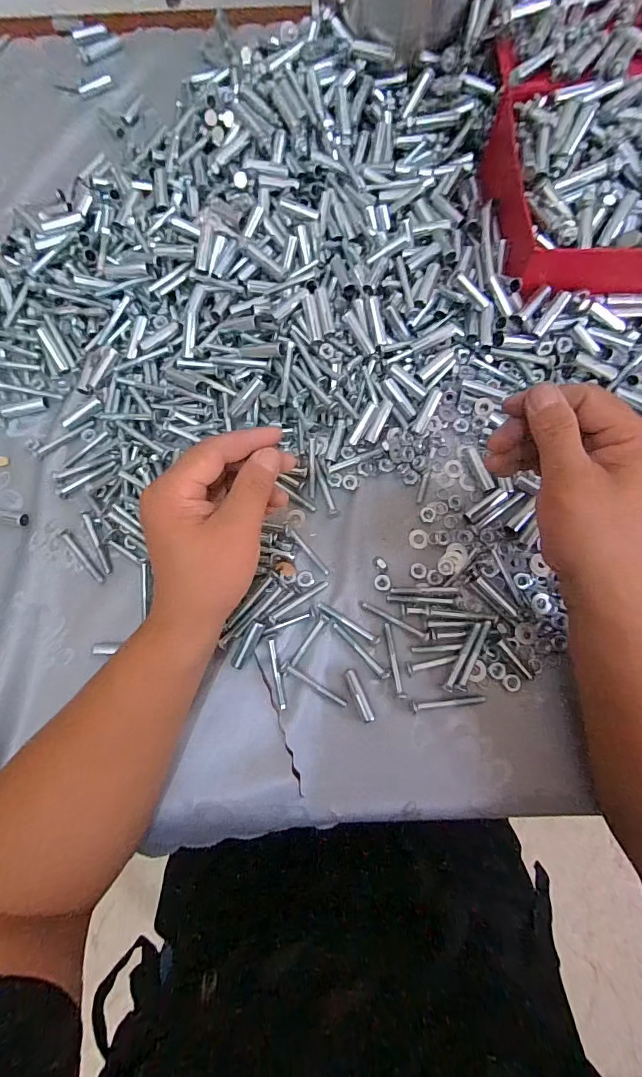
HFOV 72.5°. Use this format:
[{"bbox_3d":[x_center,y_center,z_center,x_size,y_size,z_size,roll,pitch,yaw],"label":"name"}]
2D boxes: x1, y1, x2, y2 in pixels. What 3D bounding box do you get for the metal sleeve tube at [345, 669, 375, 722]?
[{"bbox_3d":[0.028,0.117,0.328,0.009,0.007,0.039,-21,76,-4],"label":"metal sleeve tube"}]

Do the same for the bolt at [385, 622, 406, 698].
[{"bbox_3d":[0.055,0.093,0.334,0.007,0.004,0.055,-11,76,-1],"label":"bolt"}]

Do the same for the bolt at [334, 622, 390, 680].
[{"bbox_3d":[0.031,0.086,0.337,0.055,0.004,0.007,43,81,11],"label":"bolt"}]

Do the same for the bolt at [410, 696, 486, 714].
[{"bbox_3d":[0.094,0.122,0.325,0.056,0.006,0.008,-6,76,0],"label":"bolt"}]

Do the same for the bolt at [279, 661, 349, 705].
[{"bbox_3d":[-0.005,0.111,0.329,0.056,0.007,0.008,28,78,8],"label":"bolt"}]

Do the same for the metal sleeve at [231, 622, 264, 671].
[{"bbox_3d":[-0.056,0.081,0.333,0.010,0.008,0.038,30,95,8],"label":"metal sleeve"}]

